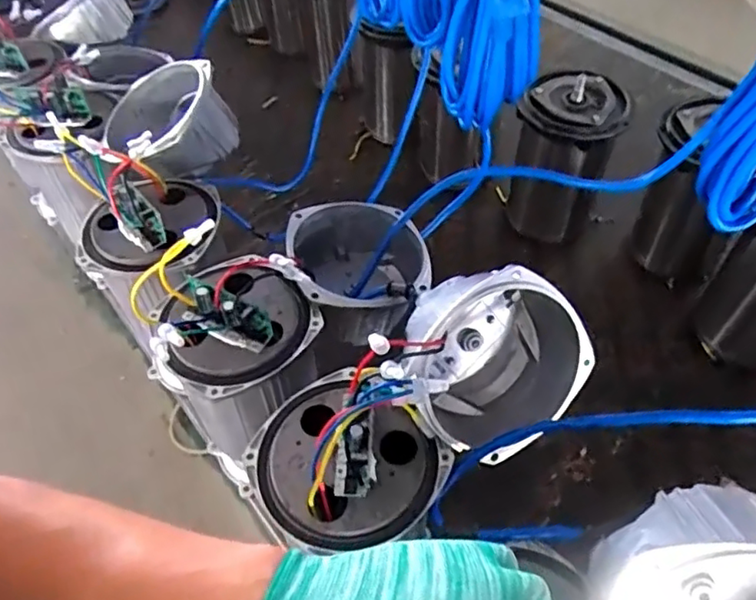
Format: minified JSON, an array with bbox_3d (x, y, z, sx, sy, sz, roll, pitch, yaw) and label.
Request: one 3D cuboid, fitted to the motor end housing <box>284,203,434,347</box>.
[{"bbox_3d":[-0.018,-0.030,0.590,0.129,0.091,0.139,-10,52,-5],"label":"motor end housing"}]

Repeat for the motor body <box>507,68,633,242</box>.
[{"bbox_3d":[0.248,-0.184,0.825,0.126,0.223,0.110,19,55,17],"label":"motor body"}]

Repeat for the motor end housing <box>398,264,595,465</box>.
[{"bbox_3d":[0.083,0.043,0.467,0.135,0.133,0.088,-44,26,-2],"label":"motor end housing"}]

